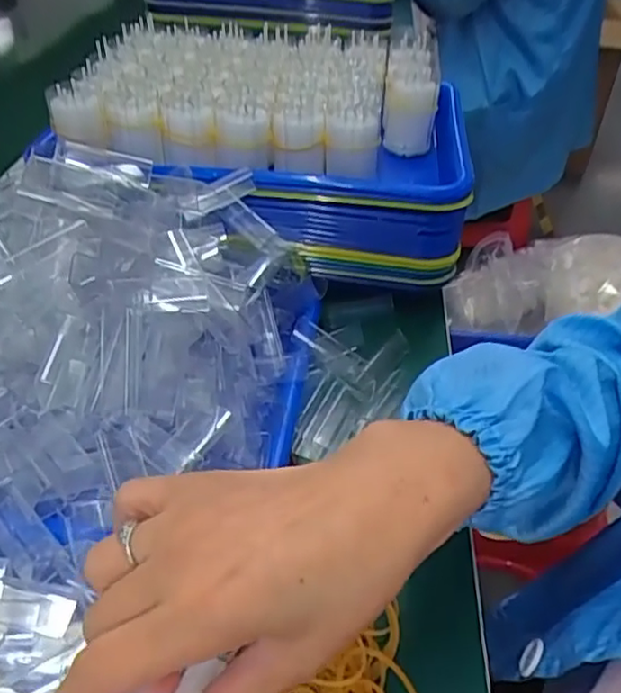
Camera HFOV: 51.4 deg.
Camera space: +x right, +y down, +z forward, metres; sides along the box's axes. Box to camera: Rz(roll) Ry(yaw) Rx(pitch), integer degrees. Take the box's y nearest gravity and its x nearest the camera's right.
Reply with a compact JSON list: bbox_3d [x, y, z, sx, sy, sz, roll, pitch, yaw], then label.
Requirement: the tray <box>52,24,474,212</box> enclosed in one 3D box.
[{"bbox_3d":[-0.027,-0.190,0.522,0.299,0.065,0.222,5,40,4],"label":"tray"}]

